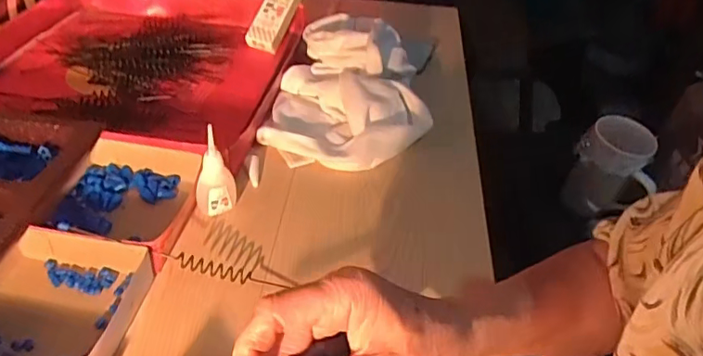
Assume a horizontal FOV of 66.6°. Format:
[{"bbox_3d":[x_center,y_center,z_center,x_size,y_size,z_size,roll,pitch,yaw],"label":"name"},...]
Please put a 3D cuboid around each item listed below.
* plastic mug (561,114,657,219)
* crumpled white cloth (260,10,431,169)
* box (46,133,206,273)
[{"bbox_3d":[0.391,-0.015,0.817,0.102,0.151,0.092,7,42,-1],"label":"plastic mug"},{"bbox_3d":[0.005,-0.094,0.613,0.171,0.089,0.206,11,42,4],"label":"crumpled white cloth"},{"bbox_3d":[-0.199,0.017,0.472,0.131,0.042,0.123,11,42,4],"label":"box"}]

